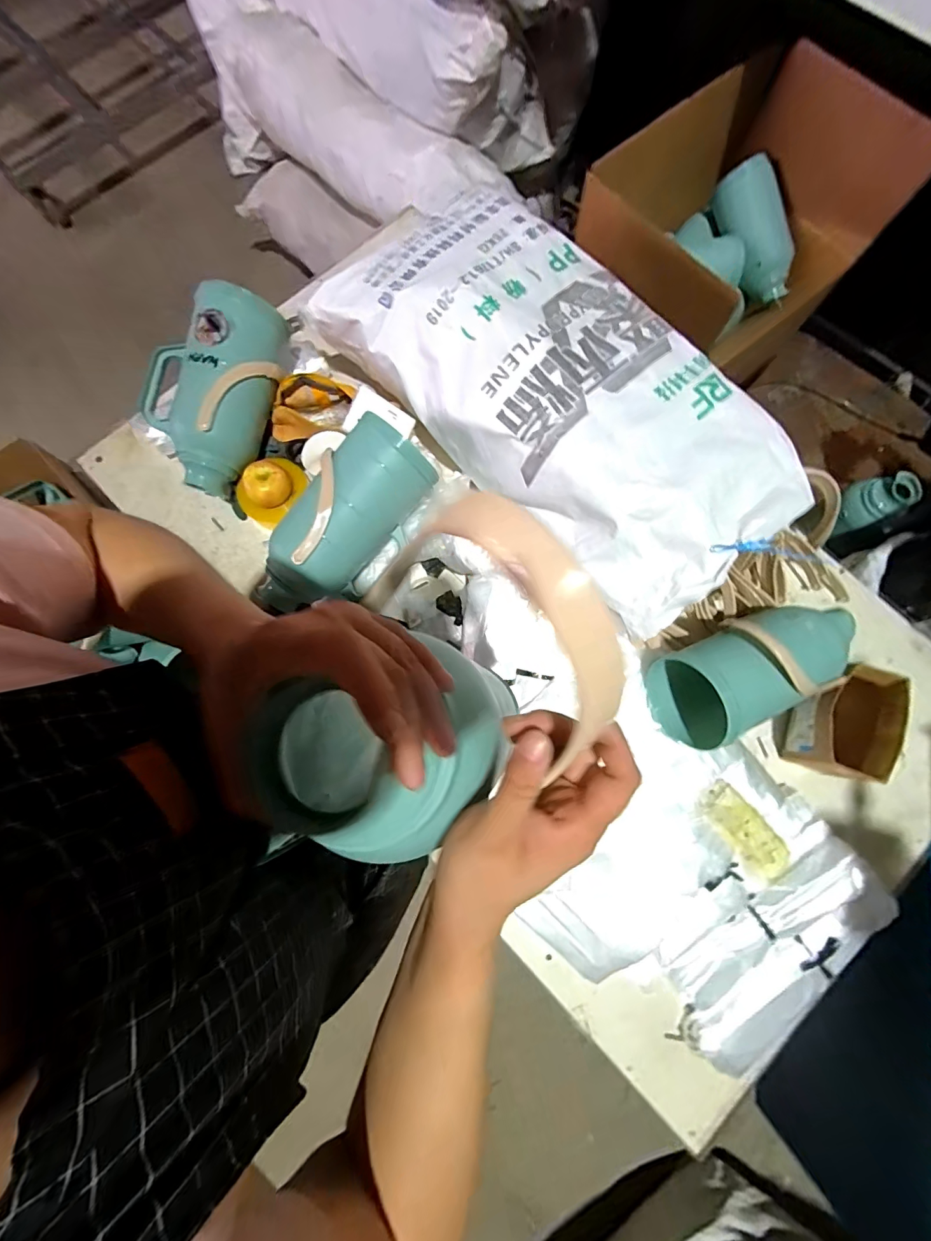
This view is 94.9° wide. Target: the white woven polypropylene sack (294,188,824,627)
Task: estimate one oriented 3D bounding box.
[{"bbox_3d":[0.137,-0.390,0.712,0.399,0.132,0.821,-41,82,-7],"label":"white woven polypropylene sack"}]

